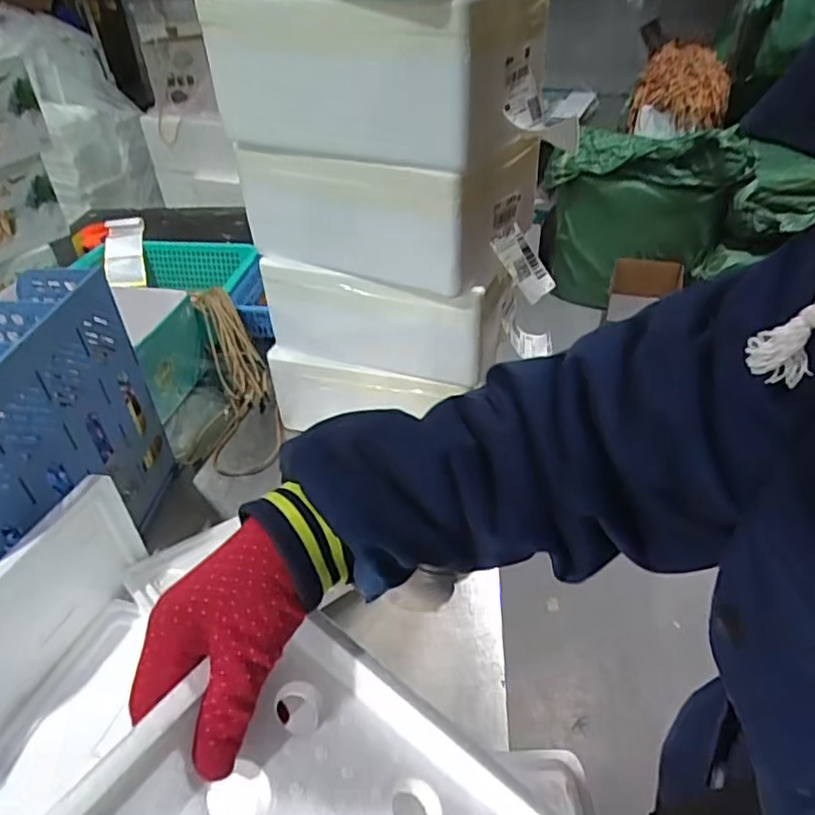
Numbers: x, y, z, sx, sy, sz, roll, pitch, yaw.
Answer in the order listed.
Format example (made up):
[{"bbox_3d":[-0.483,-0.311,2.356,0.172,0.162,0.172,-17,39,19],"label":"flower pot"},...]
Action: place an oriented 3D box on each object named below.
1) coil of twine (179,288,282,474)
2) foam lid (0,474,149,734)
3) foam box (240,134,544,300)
[{"bbox_3d":[-0.285,-0.037,0.993,0.144,0.079,0.357,-9,60,-7],"label":"coil of twine"},{"bbox_3d":[-0.344,0.184,0.579,0.023,0.135,0.228,12,41,19],"label":"foam lid"},{"bbox_3d":[-0.023,-0.252,0.742,0.281,0.141,0.222,22,45,28],"label":"foam box"}]

